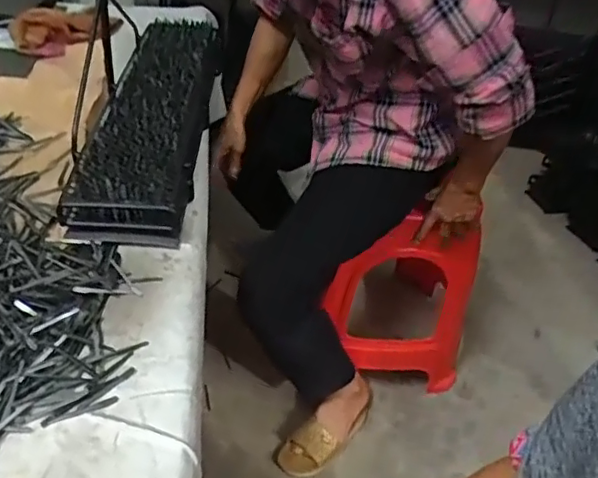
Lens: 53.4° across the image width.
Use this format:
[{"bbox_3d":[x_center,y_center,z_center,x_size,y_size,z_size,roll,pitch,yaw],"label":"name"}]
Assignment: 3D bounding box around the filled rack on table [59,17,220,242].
[{"bbox_3d":[-0.226,-0.211,0.966,0.154,0.099,0.604,4,39,-4],"label":"filled rack on table"}]

